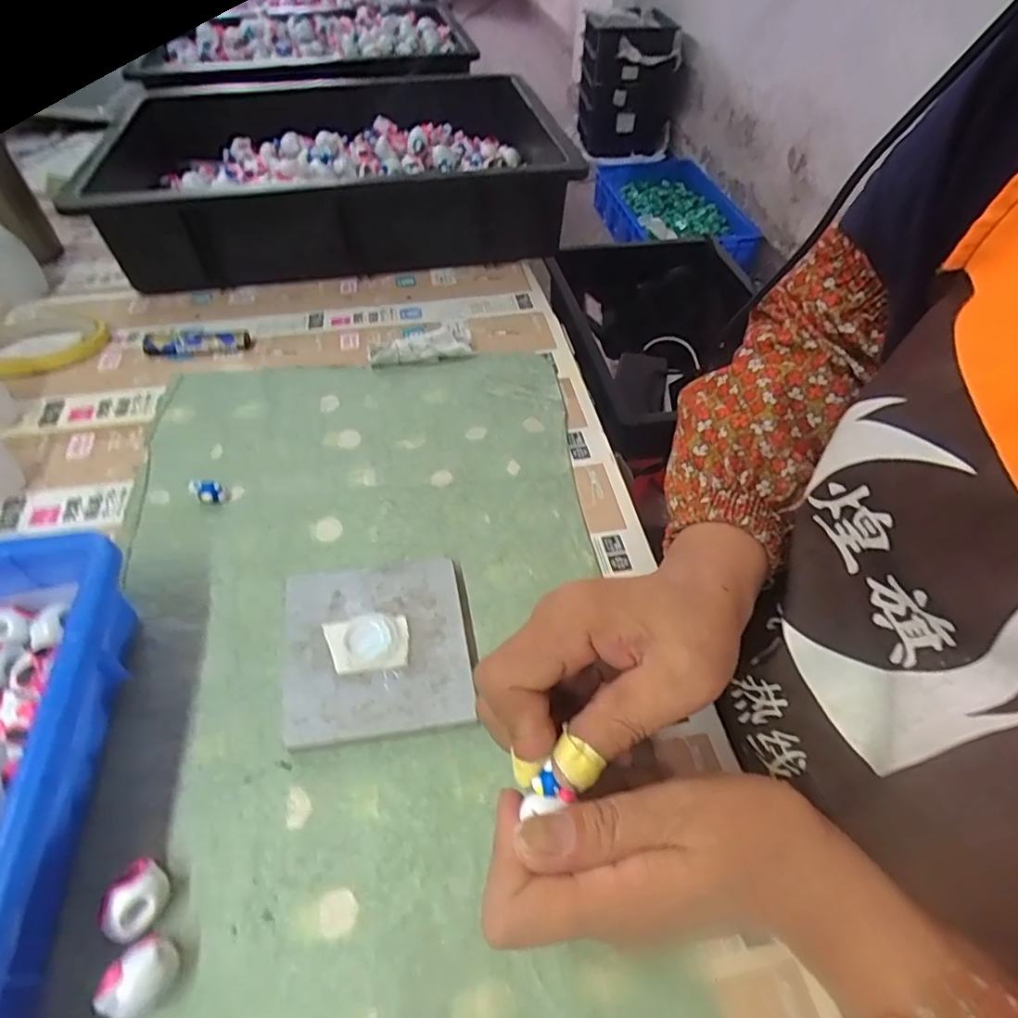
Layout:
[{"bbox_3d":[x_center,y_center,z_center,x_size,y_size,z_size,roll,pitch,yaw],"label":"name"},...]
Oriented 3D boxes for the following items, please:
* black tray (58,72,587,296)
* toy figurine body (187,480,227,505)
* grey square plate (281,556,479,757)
[{"bbox_3d":[-0.181,-0.370,0.623,0.438,0.099,0.342,-7,52,-9],"label":"black tray"},{"bbox_3d":[-0.197,-0.011,0.380,0.016,0.014,0.015,30,55,19],"label":"toy figurine body"},{"bbox_3d":[-0.072,0.073,0.320,0.099,0.013,0.101,-7,52,-9],"label":"grey square plate"}]

